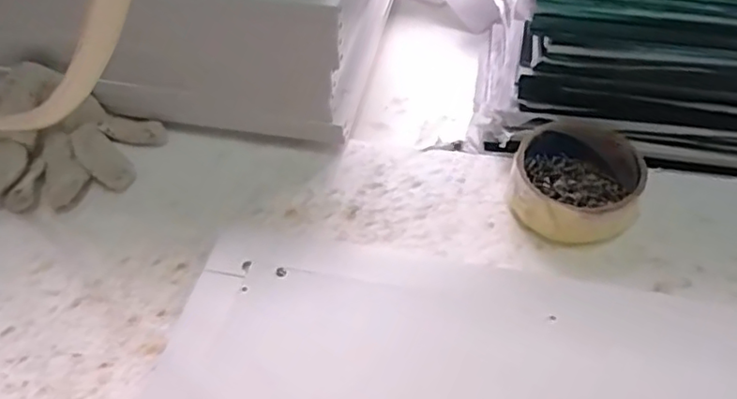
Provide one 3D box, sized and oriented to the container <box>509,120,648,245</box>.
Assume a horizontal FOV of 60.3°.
[{"bbox_3d":[0.142,-0.012,0.430,0.080,0.041,0.086,-1,47,1],"label":"container"}]

